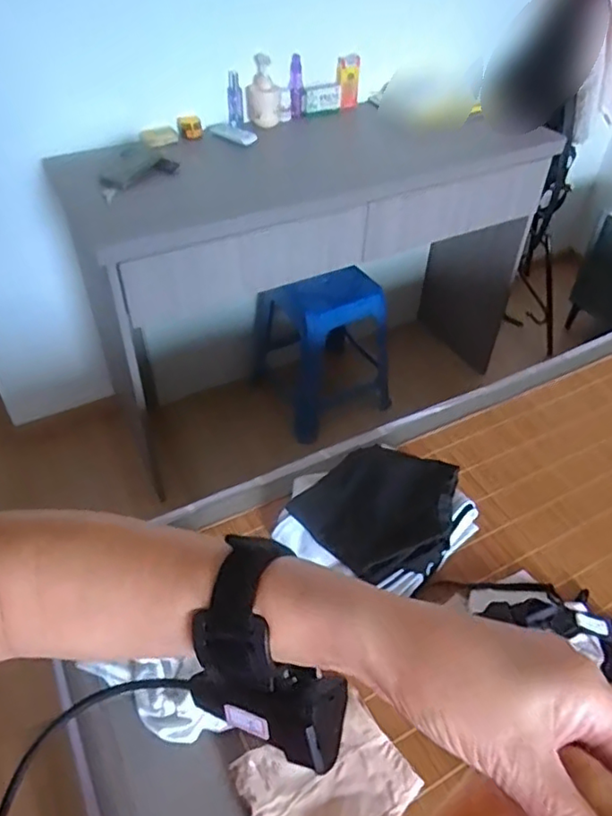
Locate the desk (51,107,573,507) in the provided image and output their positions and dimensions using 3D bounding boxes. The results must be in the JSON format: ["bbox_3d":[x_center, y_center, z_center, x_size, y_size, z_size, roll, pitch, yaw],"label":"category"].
[{"bbox_3d":[0.028,-0.342,1.696,1.118,0.757,0.432,-19,48,-20],"label":"desk"}]

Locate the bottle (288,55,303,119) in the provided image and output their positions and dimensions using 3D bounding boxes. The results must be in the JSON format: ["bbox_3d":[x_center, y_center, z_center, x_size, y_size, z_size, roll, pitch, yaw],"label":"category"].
[{"bbox_3d":[-0.025,-0.821,1.551,0.035,0.140,0.027,0,45,-1],"label":"bottle"}]

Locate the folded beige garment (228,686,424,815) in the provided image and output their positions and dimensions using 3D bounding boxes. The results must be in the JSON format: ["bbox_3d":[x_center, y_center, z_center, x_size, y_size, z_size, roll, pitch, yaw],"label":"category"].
[{"bbox_3d":[0.026,0.430,0.677,0.178,0.046,0.171,-22,49,-22],"label":"folded beige garment"}]

